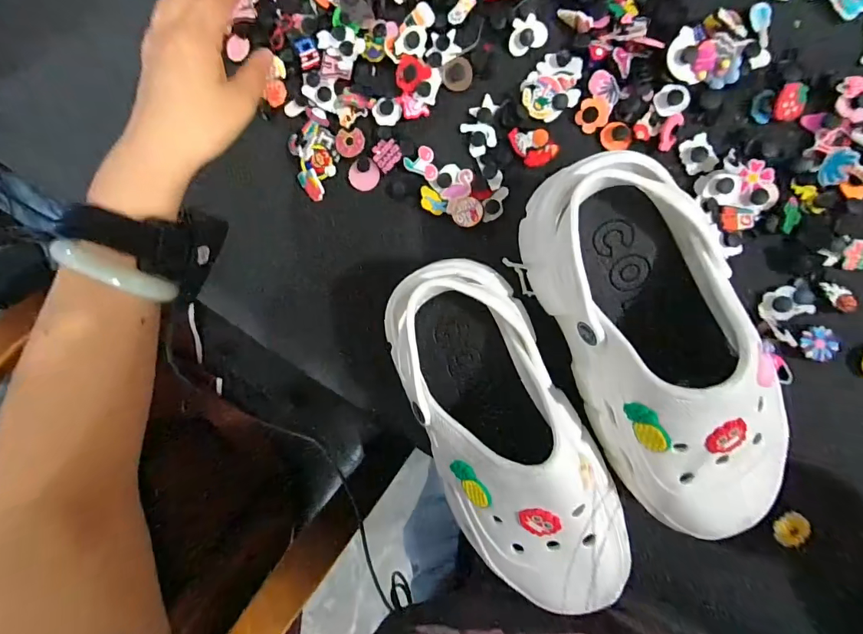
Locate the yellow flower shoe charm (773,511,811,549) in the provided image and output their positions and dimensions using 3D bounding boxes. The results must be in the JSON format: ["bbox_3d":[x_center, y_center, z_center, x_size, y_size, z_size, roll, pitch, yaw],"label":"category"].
[{"bbox_3d":[0.263,0.155,0.314,0.021,0.012,0.025,35,96,7],"label":"yellow flower shoe charm"}]

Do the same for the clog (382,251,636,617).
[{"bbox_3d":[0.047,0.076,0.288,0.099,0.115,0.232,-29,87,9],"label":"clog"}]

